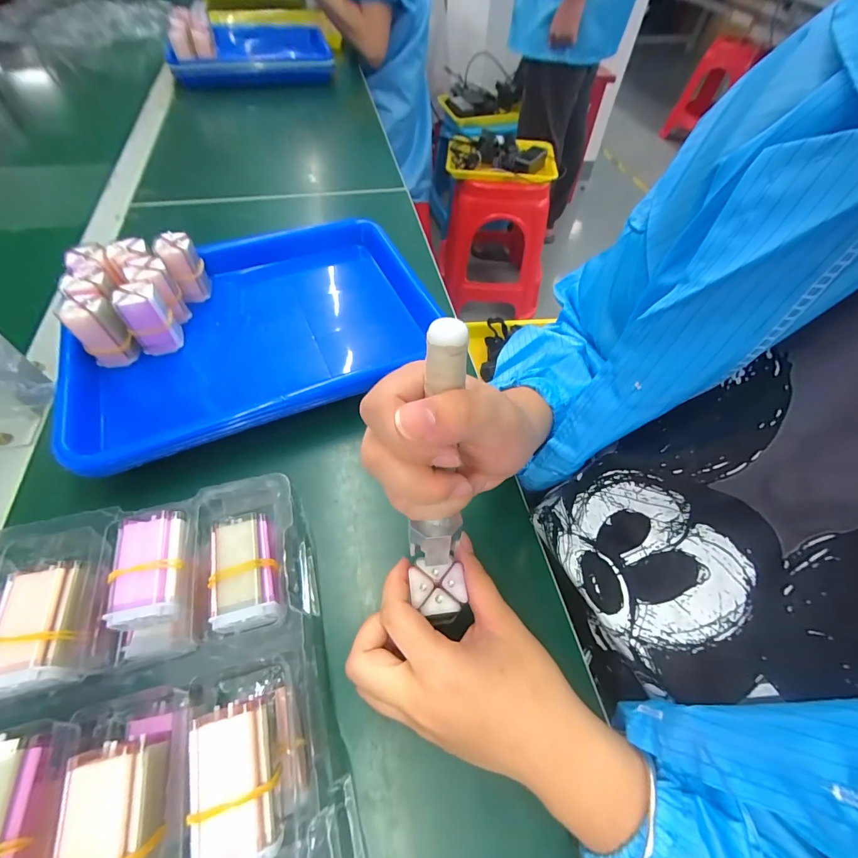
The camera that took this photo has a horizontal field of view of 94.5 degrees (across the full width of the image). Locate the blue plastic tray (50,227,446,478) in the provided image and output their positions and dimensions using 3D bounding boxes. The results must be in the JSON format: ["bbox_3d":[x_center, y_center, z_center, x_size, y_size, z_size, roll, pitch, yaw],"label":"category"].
[{"bbox_3d":[-0.167,-0.100,0.395,0.338,0.038,0.248,-21,59,-16],"label":"blue plastic tray"}]

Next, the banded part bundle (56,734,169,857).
[{"bbox_3d":[-0.135,0.170,0.169,0.035,0.017,0.059,-10,56,-9],"label":"banded part bundle"}]

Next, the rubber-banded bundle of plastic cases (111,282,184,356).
[{"bbox_3d":[-0.255,-0.098,0.363,0.036,0.062,0.029,-23,60,-18],"label":"rubber-banded bundle of plastic cases"}]

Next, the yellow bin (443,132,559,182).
[{"bbox_3d":[0.221,-0.819,1.199,0.330,0.061,0.207,6,55,1],"label":"yellow bin"}]

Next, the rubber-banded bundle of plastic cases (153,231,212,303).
[{"bbox_3d":[-0.247,-0.162,0.405,0.033,0.066,0.028,-27,61,-20],"label":"rubber-banded bundle of plastic cases"}]

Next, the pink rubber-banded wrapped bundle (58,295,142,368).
[{"bbox_3d":[-0.286,-0.083,0.351,0.038,0.065,0.023,-37,65,-24],"label":"pink rubber-banded wrapped bundle"}]

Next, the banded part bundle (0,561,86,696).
[{"bbox_3d":[-0.206,0.109,0.216,0.034,0.040,0.058,-10,56,-9],"label":"banded part bundle"}]

